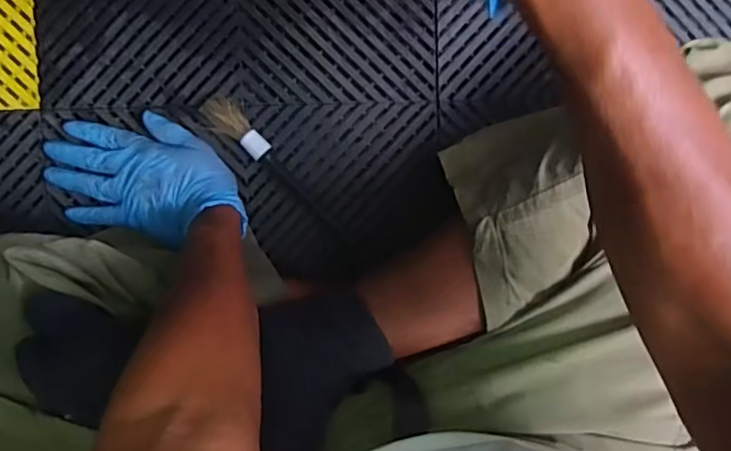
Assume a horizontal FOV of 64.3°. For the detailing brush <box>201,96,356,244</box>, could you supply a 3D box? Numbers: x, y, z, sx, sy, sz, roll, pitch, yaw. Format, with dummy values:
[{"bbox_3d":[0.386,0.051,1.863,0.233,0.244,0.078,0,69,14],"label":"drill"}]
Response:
[{"bbox_3d":[-0.086,-0.051,0.580,0.033,0.026,0.193,-42,96,-2],"label":"detailing brush"}]

